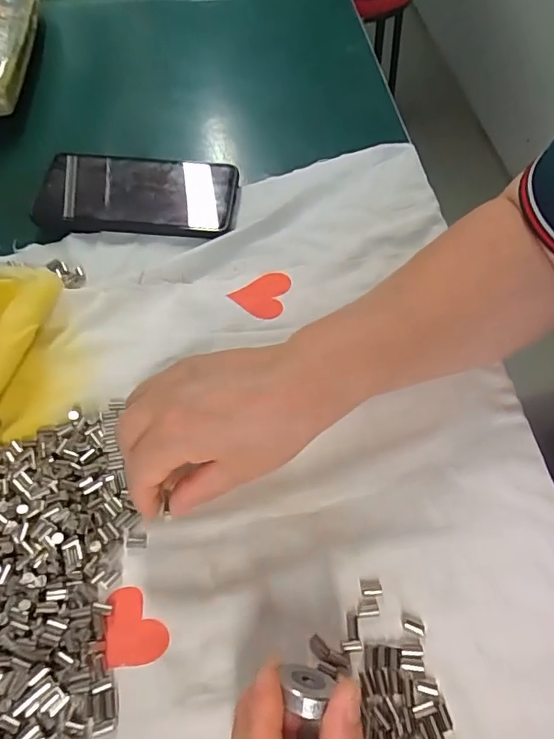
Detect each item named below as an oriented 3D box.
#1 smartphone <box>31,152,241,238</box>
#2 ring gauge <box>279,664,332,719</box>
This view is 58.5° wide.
[{"bbox_3d":[-0.117,-0.148,0.413,0.162,0.014,0.078,2,60,2],"label":"smartphone"},{"bbox_3d":[0.010,0.138,0.211,0.020,0.025,0.010,9,93,17],"label":"ring gauge"}]

